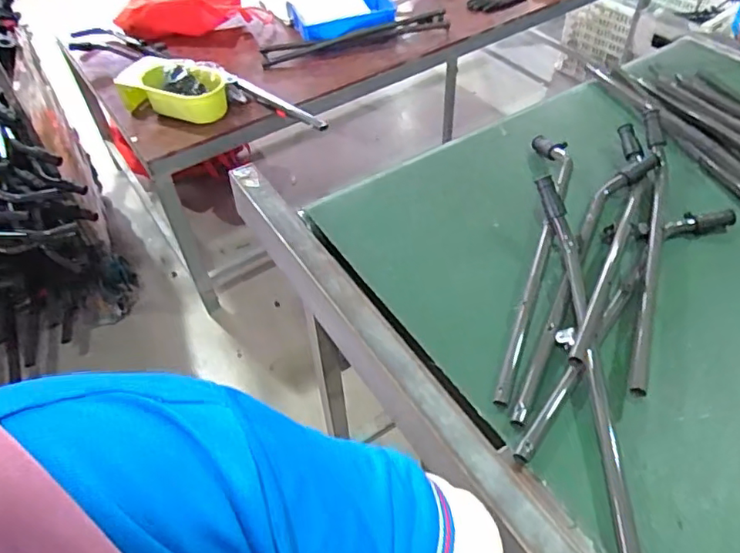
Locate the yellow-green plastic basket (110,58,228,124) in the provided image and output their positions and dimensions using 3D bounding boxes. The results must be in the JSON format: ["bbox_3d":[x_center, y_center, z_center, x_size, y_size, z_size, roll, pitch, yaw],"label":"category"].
[{"bbox_3d":[-0.526,-0.495,1.519,0.300,0.106,0.139,6,49,8],"label":"yellow-green plastic basket"}]

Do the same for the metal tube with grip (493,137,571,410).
[{"bbox_3d":[0.249,-0.047,0.832,0.064,0.036,0.533,11,50,12],"label":"metal tube with grip"}]

